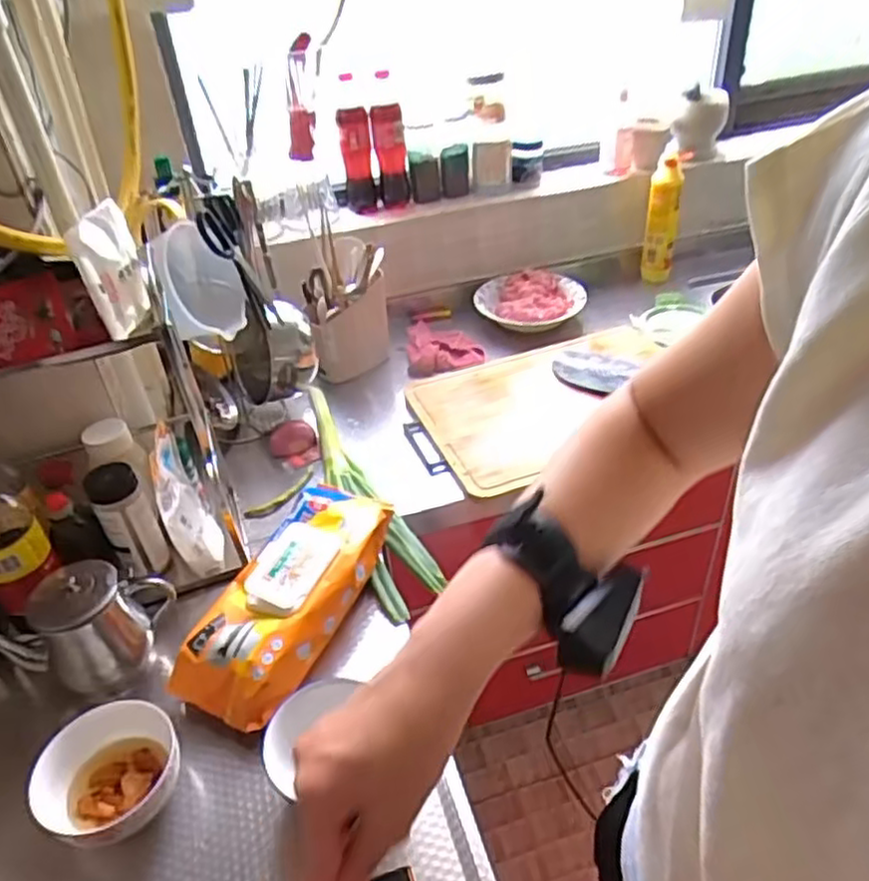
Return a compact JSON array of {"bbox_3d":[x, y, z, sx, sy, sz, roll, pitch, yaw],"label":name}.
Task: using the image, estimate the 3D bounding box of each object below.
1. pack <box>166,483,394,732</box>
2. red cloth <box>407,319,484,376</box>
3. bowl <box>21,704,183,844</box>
[{"bbox_3d":[-0.163,0.164,0.816,0.124,0.076,0.297,12,41,22],"label":"pack"},{"bbox_3d":[0.017,-0.174,1.303,0.132,0.029,0.149,-9,38,-5],"label":"red cloth"},{"bbox_3d":[-0.299,0.317,0.681,0.124,0.069,0.124,-3,38,3],"label":"bowl"}]

